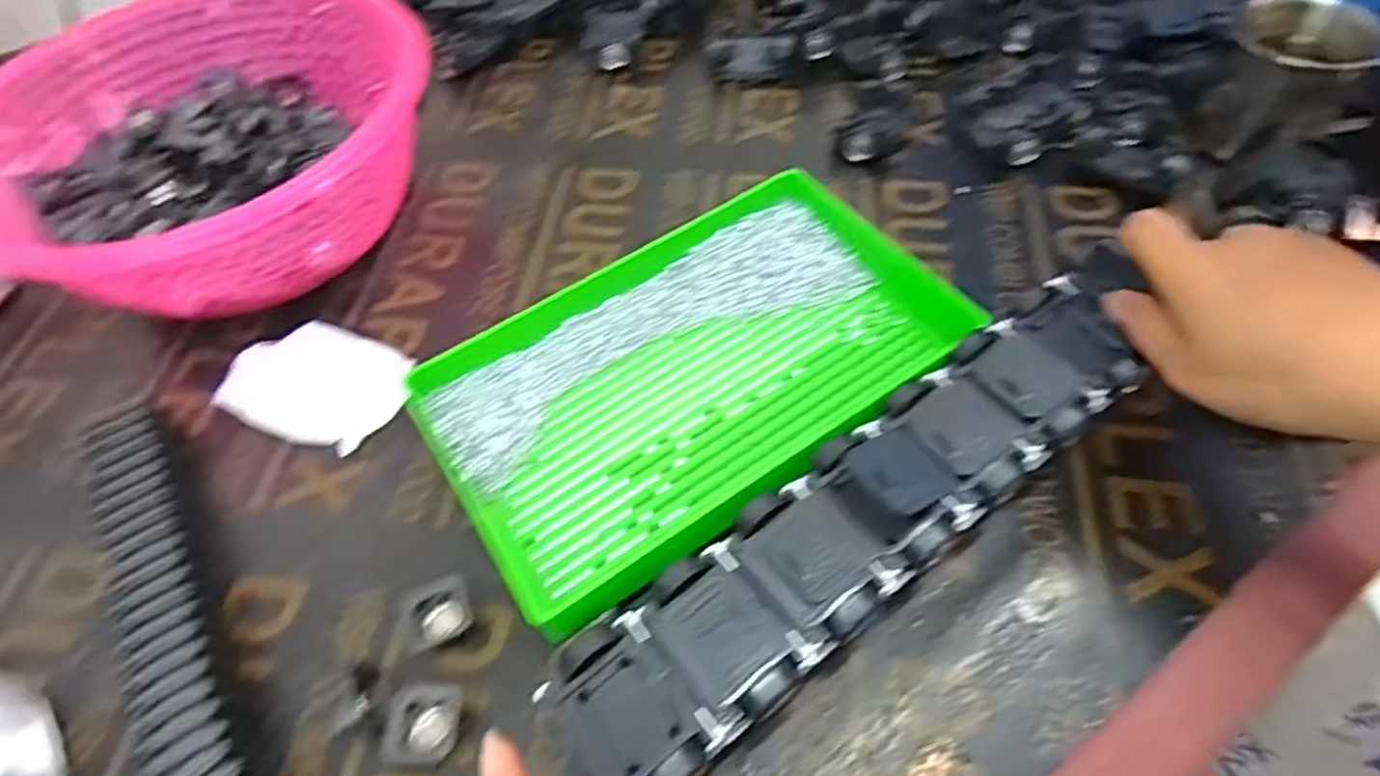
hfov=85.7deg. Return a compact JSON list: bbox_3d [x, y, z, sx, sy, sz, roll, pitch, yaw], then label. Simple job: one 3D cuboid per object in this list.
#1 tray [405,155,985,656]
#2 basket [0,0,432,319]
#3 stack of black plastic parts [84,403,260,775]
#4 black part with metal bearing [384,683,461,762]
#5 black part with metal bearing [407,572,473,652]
[{"bbox_3d":[0.002,-0.007,0.368,0.243,0.040,0.166,-31,58,-16],"label":"tray"},{"bbox_3d":[-0.280,-0.136,0.448,0.214,0.103,0.233,-2,55,3],"label":"basket"},{"bbox_3d":[-0.210,0.109,0.309,0.037,0.034,0.264,-30,58,-16],"label":"stack of black plastic parts"},{"bbox_3d":[-0.106,0.133,0.297,0.026,0.009,0.029,-3,55,3],"label":"black part with metal bearing"},{"bbox_3d":[-0.109,0.097,0.323,0.027,0.009,0.029,-19,55,-8],"label":"black part with metal bearing"}]

